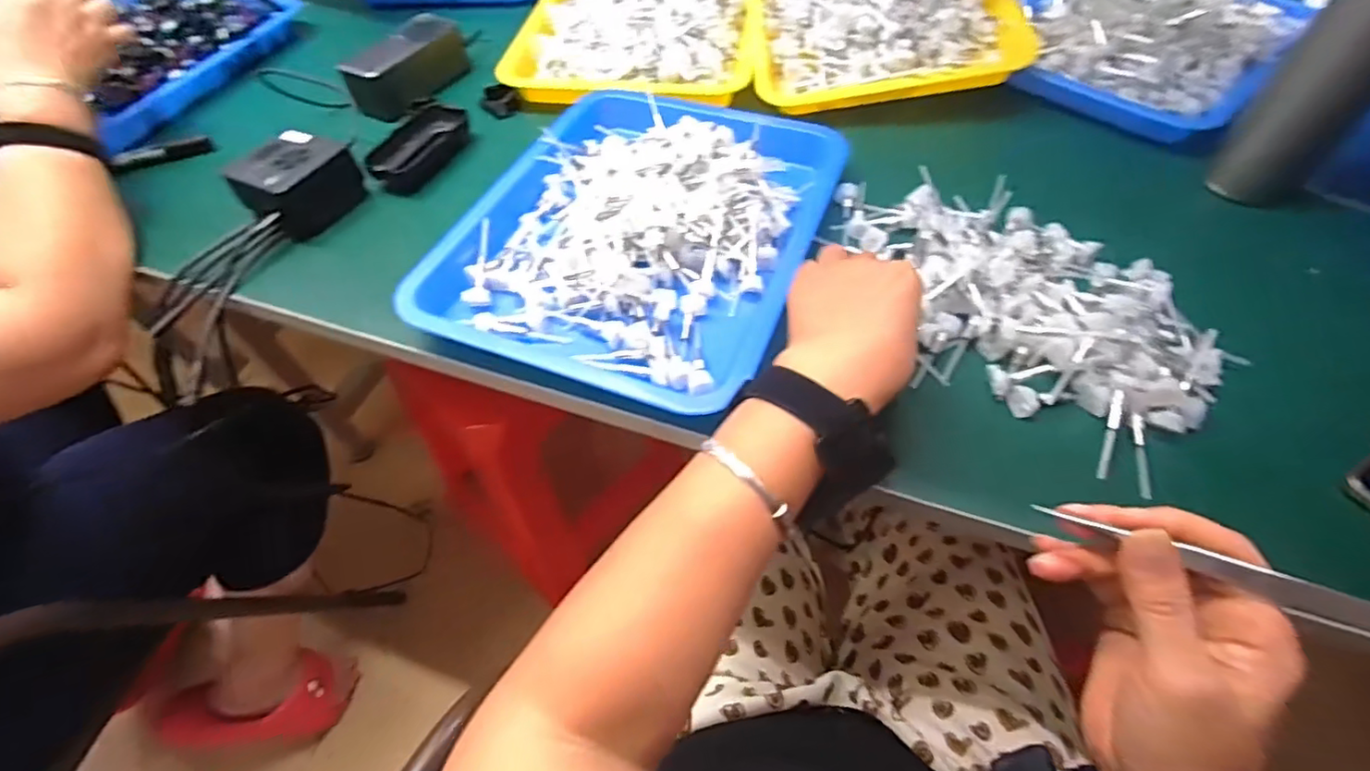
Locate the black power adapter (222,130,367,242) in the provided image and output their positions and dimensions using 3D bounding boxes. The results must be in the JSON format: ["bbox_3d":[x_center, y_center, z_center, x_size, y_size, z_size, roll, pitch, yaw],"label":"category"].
[{"bbox_3d":[-0.335,-0.176,0.517,0.062,0.051,0.085,26,59,19],"label":"black power adapter"}]

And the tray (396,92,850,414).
[{"bbox_3d":[-0.033,-0.133,0.469,0.266,0.046,0.314,16,57,13],"label":"tray"}]

